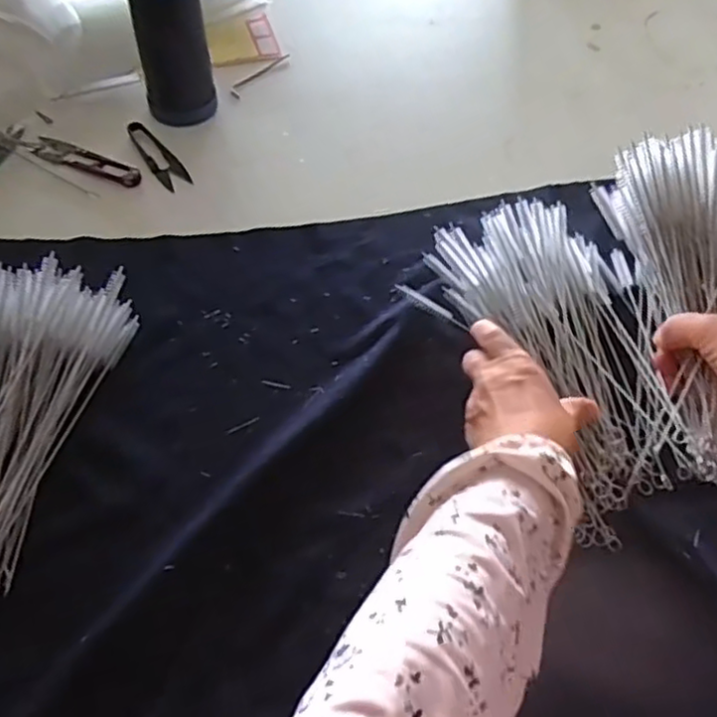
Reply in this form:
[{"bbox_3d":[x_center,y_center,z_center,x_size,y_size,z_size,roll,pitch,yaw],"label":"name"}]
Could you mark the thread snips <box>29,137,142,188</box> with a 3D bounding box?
[{"bbox_3d":[-0.257,-0.186,0.656,0.111,0.004,0.027,20,58,8],"label":"thread snips"}]

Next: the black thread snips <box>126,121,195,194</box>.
[{"bbox_3d":[-0.192,-0.196,0.666,0.027,0.008,0.097,-28,63,-20],"label":"black thread snips"}]

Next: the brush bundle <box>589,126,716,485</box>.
[{"bbox_3d":[0.236,-0.036,0.470,0.083,0.082,0.231,-2,77,-6],"label":"brush bundle"}]

